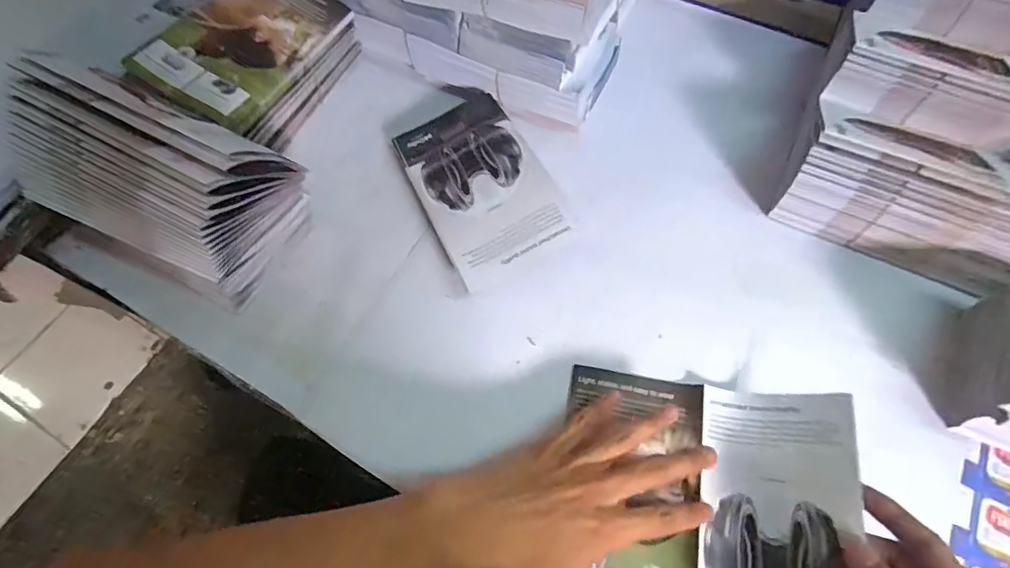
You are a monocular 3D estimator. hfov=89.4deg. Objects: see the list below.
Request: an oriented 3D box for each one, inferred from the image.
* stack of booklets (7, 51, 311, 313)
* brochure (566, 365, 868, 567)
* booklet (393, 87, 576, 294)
[{"bbox_3d":[-0.257,-0.078,0.391,0.177,0.150,0.112,22,67,12],"label":"stack of booklets"},{"bbox_3d":[0.129,0.146,0.336,0.180,0.051,0.171,11,65,7],"label":"brochure"},{"bbox_3d":[-0.025,-0.093,0.447,0.103,0.017,0.188,-29,68,1],"label":"booklet"}]

